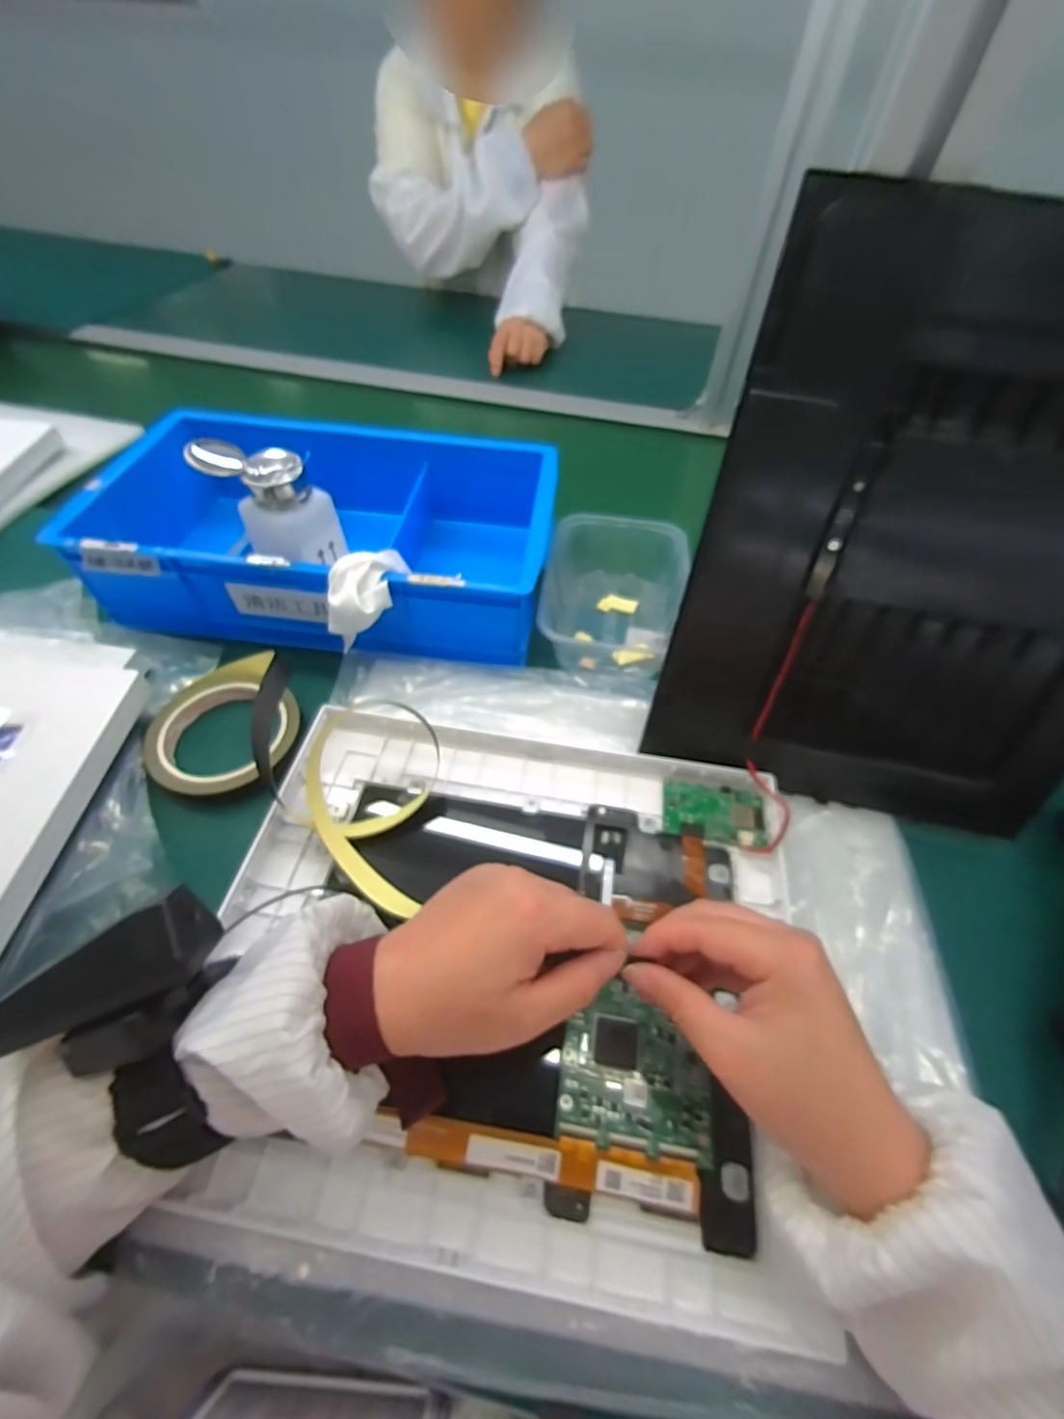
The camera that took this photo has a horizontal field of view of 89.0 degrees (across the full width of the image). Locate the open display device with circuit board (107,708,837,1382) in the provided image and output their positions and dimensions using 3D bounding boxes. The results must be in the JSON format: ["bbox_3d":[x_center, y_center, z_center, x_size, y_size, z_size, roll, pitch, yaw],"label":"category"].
[{"bbox_3d":[-0.017,0.130,0.295,0.298,0.038,0.269,9,53,5],"label":"open display device with circuit board"}]

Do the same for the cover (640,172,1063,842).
[{"bbox_3d":[0.208,-0.065,0.277,0.240,0.285,0.015,10,33,4],"label":"cover"}]

